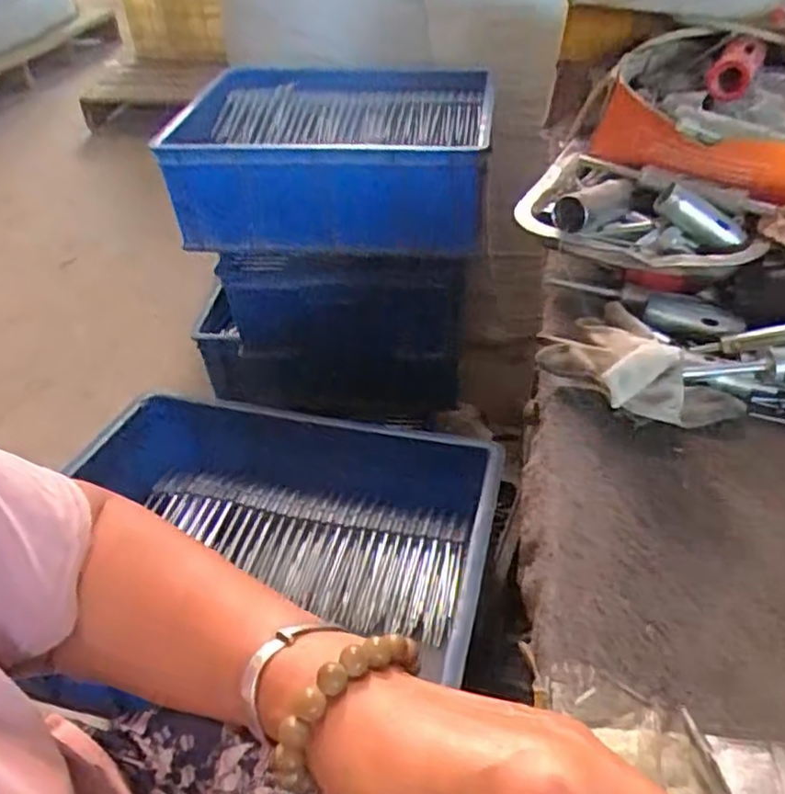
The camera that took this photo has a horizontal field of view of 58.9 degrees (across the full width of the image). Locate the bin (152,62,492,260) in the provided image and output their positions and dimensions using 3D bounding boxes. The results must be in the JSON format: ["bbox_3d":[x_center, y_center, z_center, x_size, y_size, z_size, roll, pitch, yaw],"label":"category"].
[{"bbox_3d":[-0.068,-0.322,0.933,0.391,0.141,0.296,4,43,7],"label":"bin"}]

